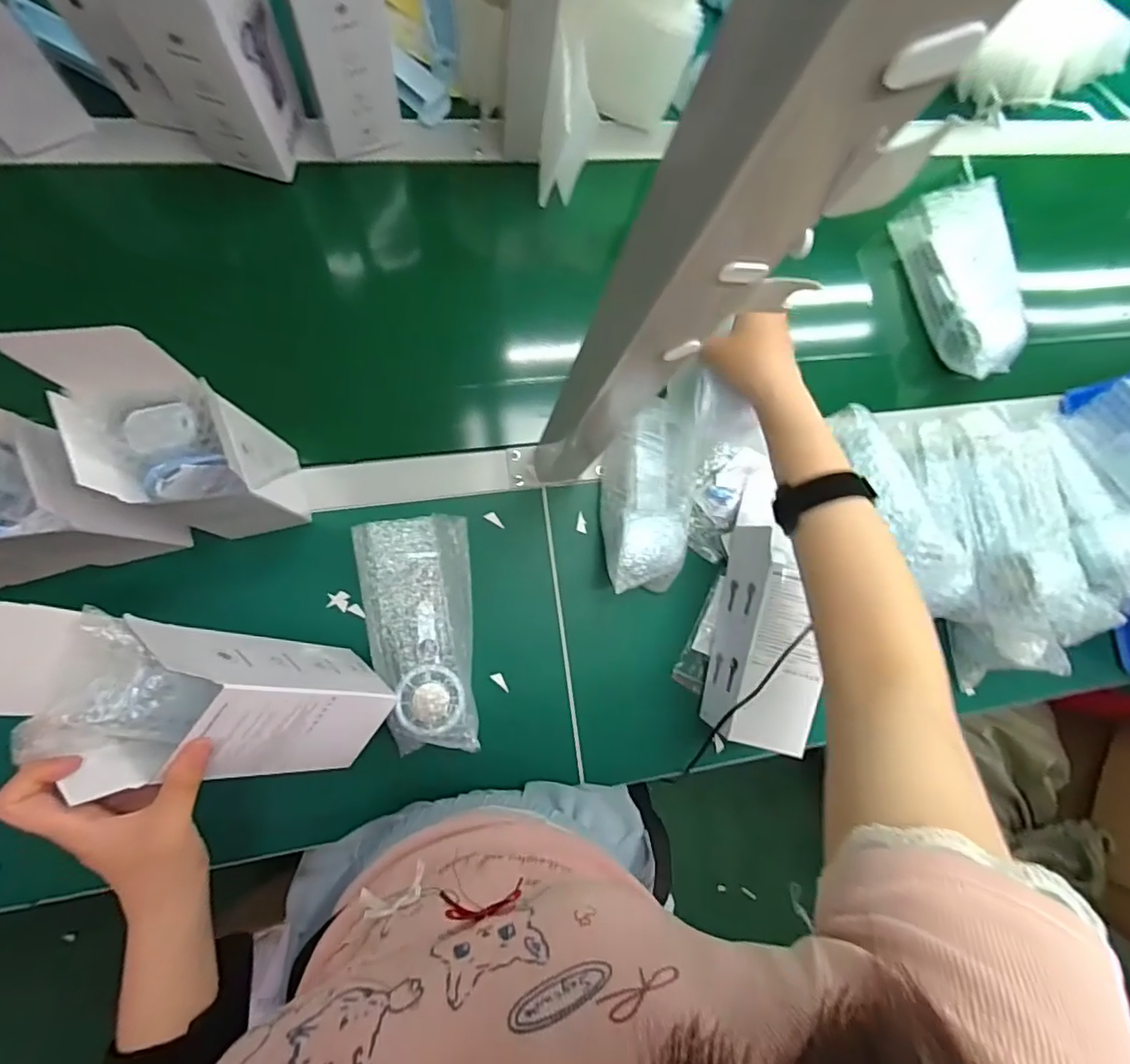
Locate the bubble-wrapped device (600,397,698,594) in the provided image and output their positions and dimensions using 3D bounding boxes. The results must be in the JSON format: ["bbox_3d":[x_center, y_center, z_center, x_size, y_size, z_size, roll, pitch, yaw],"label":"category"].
[{"bbox_3d":[0.081,-0.035,0.546,0.085,0.064,0.183,6,85,-8],"label":"bubble-wrapped device"}]

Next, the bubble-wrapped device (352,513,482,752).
[{"bbox_3d":[-0.129,0.085,0.499,0.092,0.071,0.196,-3,86,-9],"label":"bubble-wrapped device"}]

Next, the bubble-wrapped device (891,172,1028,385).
[{"bbox_3d":[0.440,-0.272,0.618,0.059,0.079,0.200,-16,88,-9],"label":"bubble-wrapped device"}]

